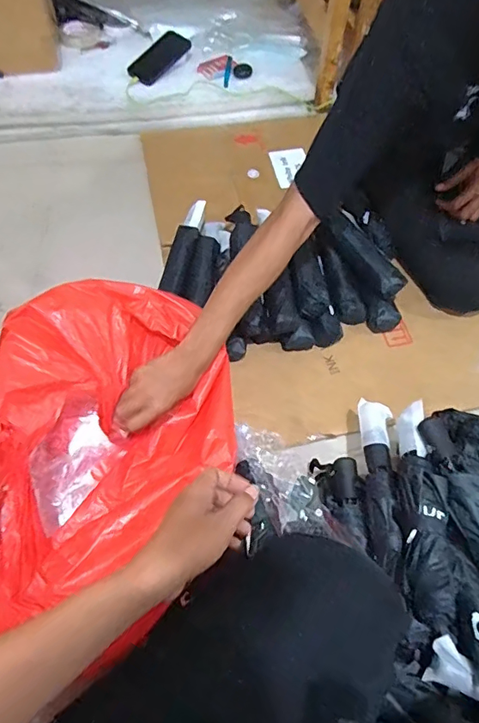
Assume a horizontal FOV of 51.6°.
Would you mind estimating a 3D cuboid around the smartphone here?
[{"bbox_3d":[-0.202,-0.772,1.257,0.086,0.016,0.175,37,78,17],"label":"smartphone"}]

